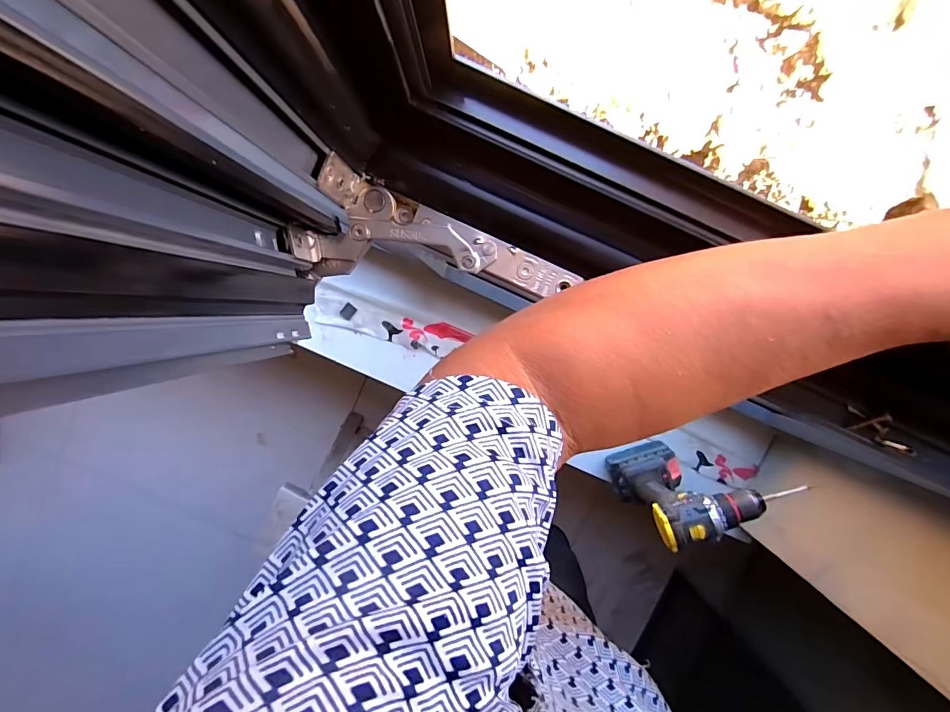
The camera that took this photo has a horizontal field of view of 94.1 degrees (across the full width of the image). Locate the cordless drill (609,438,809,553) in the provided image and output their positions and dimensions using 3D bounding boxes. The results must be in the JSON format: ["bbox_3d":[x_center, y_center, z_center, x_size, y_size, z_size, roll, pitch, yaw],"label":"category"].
[{"bbox_3d":[0.334,0.203,0.703,0.182,0.243,0.067,-16,96,2],"label":"cordless drill"}]

